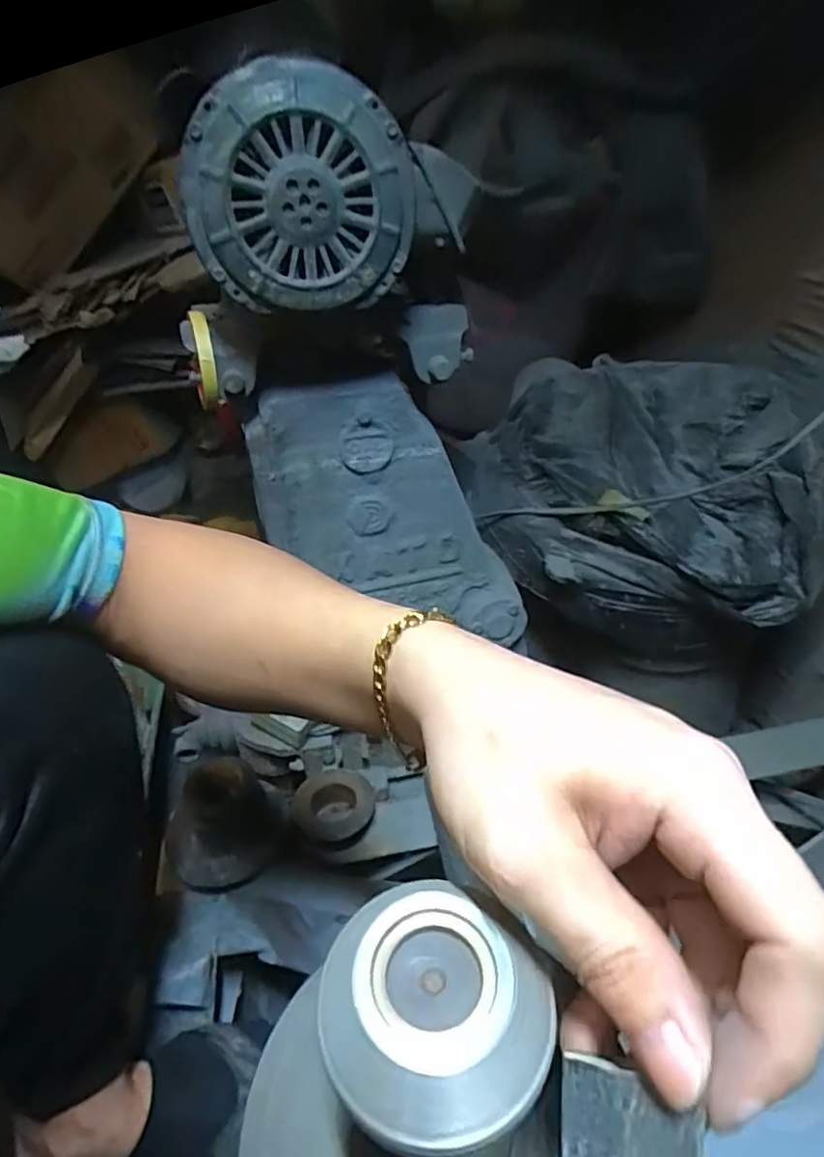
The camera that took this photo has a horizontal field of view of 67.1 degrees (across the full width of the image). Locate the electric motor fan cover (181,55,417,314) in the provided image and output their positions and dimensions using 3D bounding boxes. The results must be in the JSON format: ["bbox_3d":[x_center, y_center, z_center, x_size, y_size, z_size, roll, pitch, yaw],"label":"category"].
[{"bbox_3d":[-0.080,-0.282,0.459,0.172,0.142,0.039,-10,35,-8],"label":"electric motor fan cover"}]

